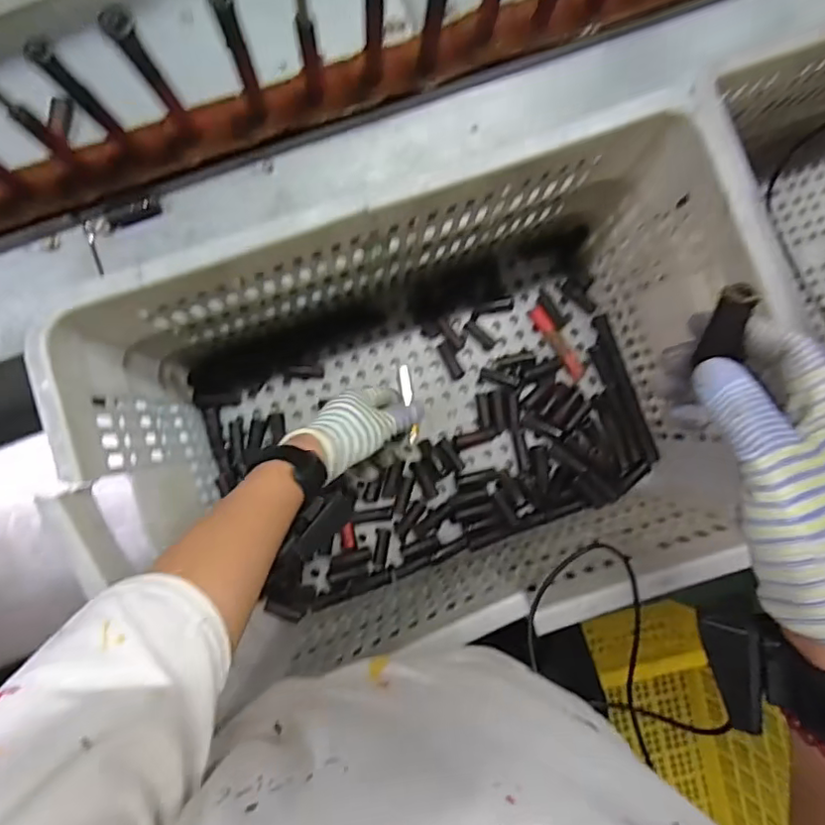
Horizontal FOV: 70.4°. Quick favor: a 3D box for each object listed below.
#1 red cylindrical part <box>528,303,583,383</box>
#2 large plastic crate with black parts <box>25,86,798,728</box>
[{"bbox_3d":[0.174,-0.082,0.693,0.020,0.012,0.099,-34,90,-3],"label":"red cylindrical part"},{"bbox_3d":[0.011,0.011,0.566,0.566,0.280,0.352,-18,89,-2],"label":"large plastic crate with black parts"}]

